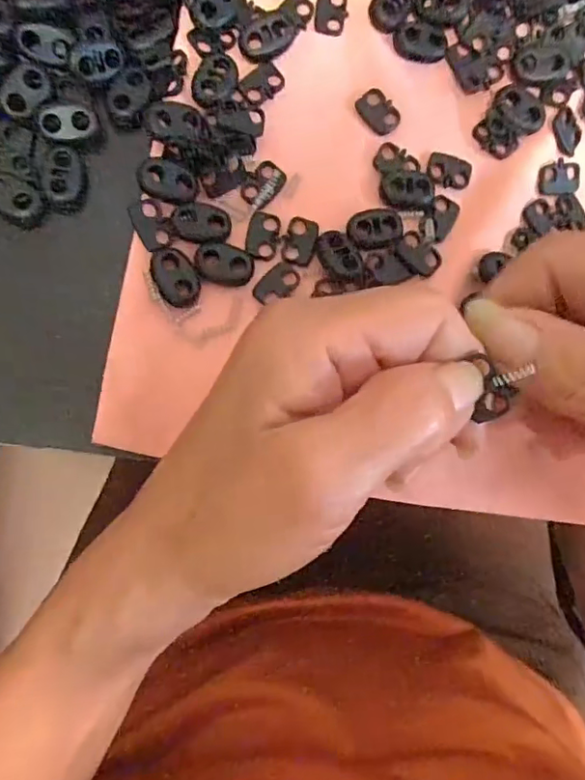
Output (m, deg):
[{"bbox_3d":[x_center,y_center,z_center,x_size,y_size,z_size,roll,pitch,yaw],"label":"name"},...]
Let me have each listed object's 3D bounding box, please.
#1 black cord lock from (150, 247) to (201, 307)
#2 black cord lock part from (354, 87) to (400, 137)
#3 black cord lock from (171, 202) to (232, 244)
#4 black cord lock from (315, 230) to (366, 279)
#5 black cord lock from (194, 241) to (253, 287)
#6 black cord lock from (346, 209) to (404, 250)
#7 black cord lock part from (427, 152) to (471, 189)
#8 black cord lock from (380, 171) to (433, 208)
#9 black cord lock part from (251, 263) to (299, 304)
[{"bbox_3d":[-0.042,-0.041,0.201,0.015,0.004,0.022,-31,90,-8],"label":"black cord lock"},{"bbox_3d":[0.034,-0.110,0.220,0.013,0.004,0.018,-38,91,-8],"label":"black cord lock part"},{"bbox_3d":[-0.033,-0.062,0.207,0.021,0.004,0.015,6,85,-6],"label":"black cord lock"},{"bbox_3d":[0.018,-0.051,0.212,0.013,0.006,0.021,-28,90,-8],"label":"black cord lock"},{"bbox_3d":[-0.025,-0.046,0.206,0.021,0.004,0.015,10,85,-6],"label":"black cord lock"},{"bbox_3d":[0.032,-0.062,0.214,0.022,0.004,0.015,-15,88,-7],"label":"black cord lock"},{"bbox_3d":[0.063,-0.088,0.223,0.018,0.004,0.013,15,85,-5],"label":"black cord lock part"},{"bbox_3d":[0.045,-0.078,0.219,0.021,0.004,0.014,-3,87,-7],"label":"black cord lock"},{"bbox_3d":[-0.005,-0.040,0.209,0.012,0.004,0.018,44,83,-2],"label":"black cord lock part"}]

